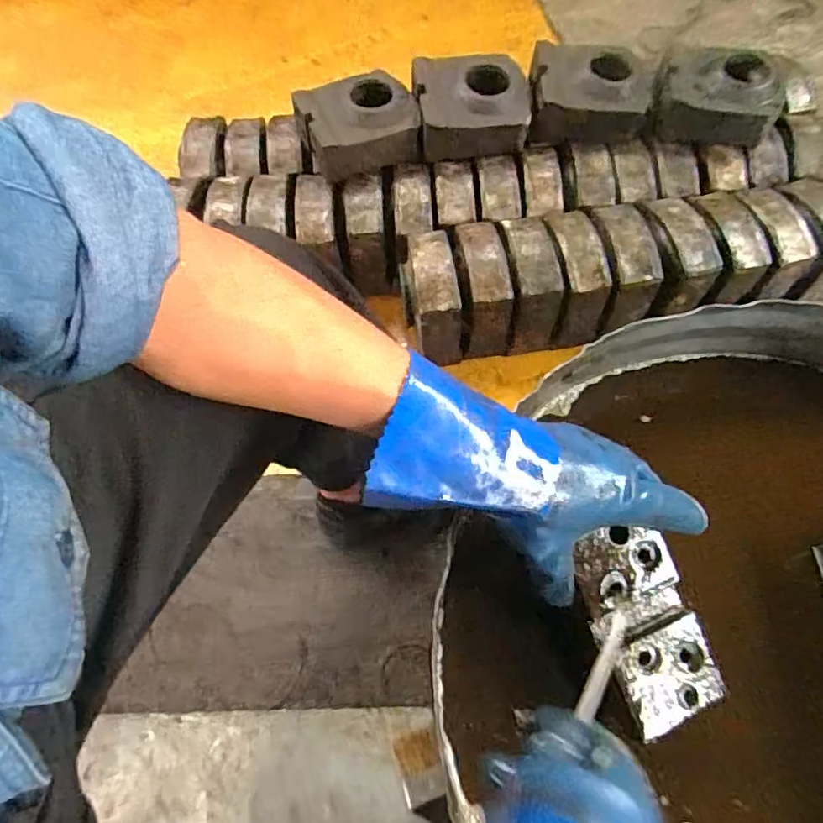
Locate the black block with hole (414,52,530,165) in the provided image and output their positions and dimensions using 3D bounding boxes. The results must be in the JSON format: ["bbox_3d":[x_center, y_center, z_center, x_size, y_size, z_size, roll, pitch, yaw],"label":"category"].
[{"bbox_3d":[0.102,-0.523,0.976,0.190,0.094,0.169,-3,63,2],"label":"black block with hole"}]

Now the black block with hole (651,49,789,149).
[{"bbox_3d":[0.499,-0.511,0.921,0.192,0.088,0.114,16,65,12],"label":"black block with hole"}]

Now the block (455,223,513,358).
[{"bbox_3d":[0.117,-0.204,0.926,0.065,0.131,0.163,-9,63,-2],"label":"block"}]

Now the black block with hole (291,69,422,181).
[{"bbox_3d":[-0.088,-0.483,0.965,0.194,0.086,0.136,-14,63,-4],"label":"black block with hole"}]

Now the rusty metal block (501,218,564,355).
[{"bbox_3d":[0.192,-0.207,0.924,0.073,0.136,0.187,-5,63,1],"label":"rusty metal block"}]

